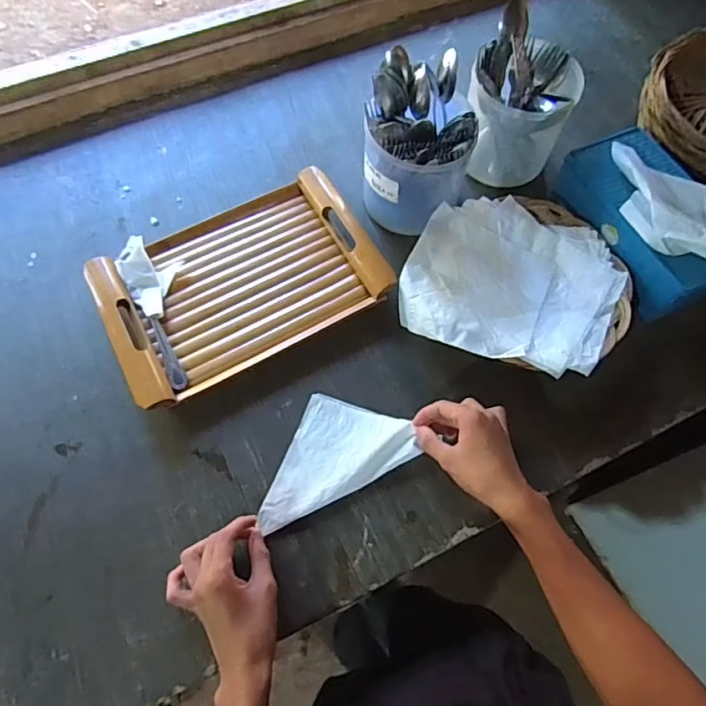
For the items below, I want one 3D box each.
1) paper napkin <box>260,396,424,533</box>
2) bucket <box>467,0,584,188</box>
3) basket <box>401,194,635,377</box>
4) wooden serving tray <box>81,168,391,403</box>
[{"bbox_3d":[-0.013,0.133,0.587,0.132,0.016,0.161,19,66,8],"label":"paper napkin"},{"bbox_3d":[0.230,-0.341,0.734,0.134,0.163,0.152,19,66,8],"label":"bucket"},{"bbox_3d":[0.206,-0.091,0.673,0.266,0.053,0.247,0,65,0],"label":"basket"},{"bbox_3d":[-0.145,-0.094,0.680,0.338,0.043,0.228,-27,68,-12],"label":"wooden serving tray"}]

